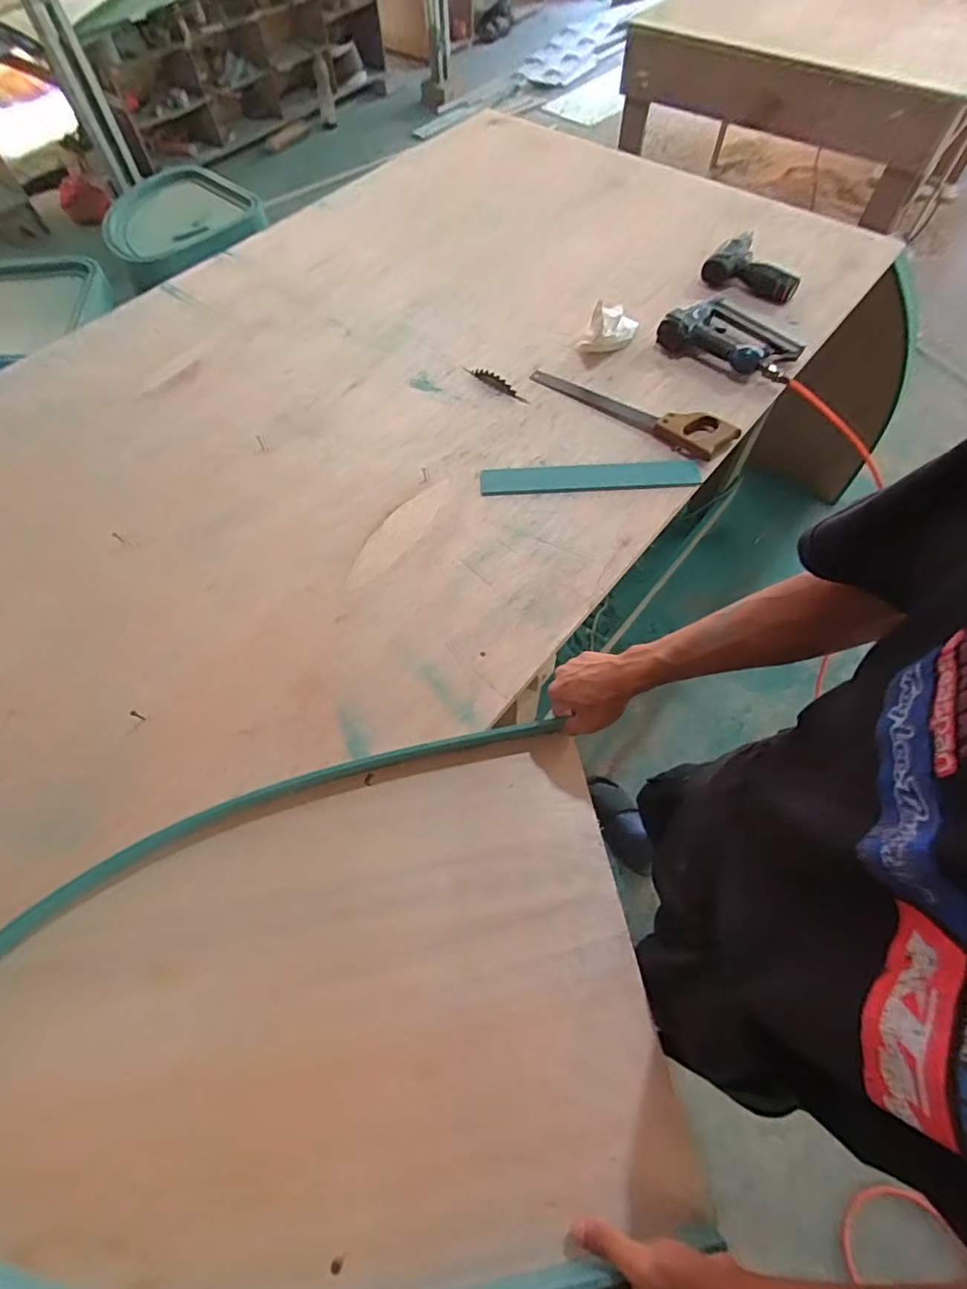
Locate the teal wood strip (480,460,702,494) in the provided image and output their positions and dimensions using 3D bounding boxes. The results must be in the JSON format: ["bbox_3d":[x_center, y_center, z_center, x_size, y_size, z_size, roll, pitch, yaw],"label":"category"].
[{"bbox_3d":[0.175,-0.281,0.924,0.355,0.009,0.056,-2,62,1],"label":"teal wood strip"}]

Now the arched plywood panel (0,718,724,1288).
[{"bbox_3d":[-0.200,0.370,0.552,0.731,0.031,0.470,-10,66,-8],"label":"arched plywood panel"}]

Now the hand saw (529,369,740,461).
[{"bbox_3d":[0.246,-0.408,0.968,0.375,0.020,0.082,27,66,16],"label":"hand saw"}]

